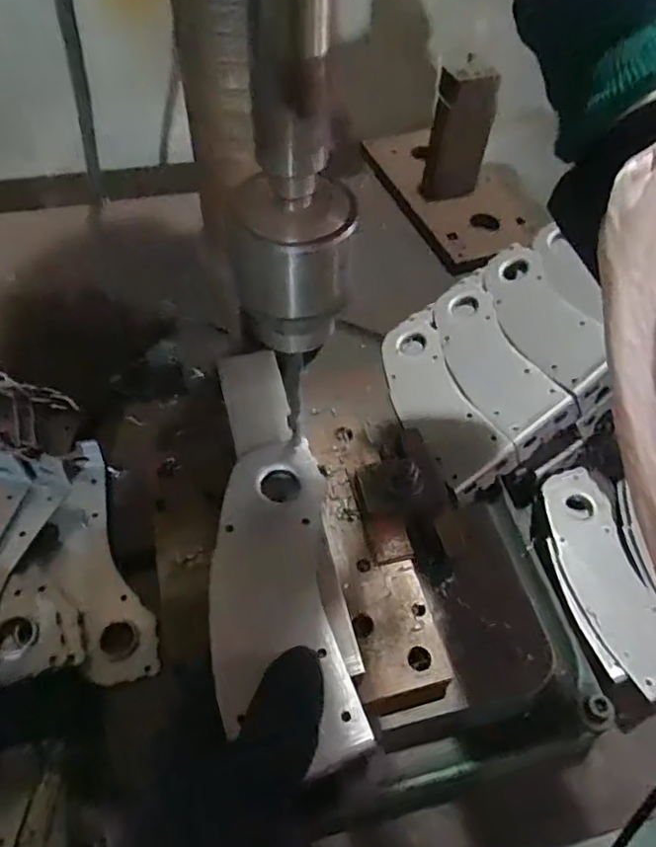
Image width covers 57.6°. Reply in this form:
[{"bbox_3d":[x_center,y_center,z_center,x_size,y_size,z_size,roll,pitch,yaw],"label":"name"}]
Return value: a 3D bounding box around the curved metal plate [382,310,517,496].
[{"bbox_3d":[0.093,-0.027,0.527,0.068,0.020,0.179,-24,54,6],"label":"curved metal plate"}]

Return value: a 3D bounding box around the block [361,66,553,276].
[{"bbox_3d":[0.152,-0.352,0.768,0.113,0.149,0.293,-17,59,-14],"label":"block"}]

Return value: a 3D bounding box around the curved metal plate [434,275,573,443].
[{"bbox_3d":[0.140,-0.064,0.532,0.067,0.011,0.180,-29,52,9],"label":"curved metal plate"}]

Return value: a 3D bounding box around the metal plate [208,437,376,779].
[{"bbox_3d":[-0.027,0.083,0.310,0.066,0.006,0.167,-6,53,-7],"label":"metal plate"}]

